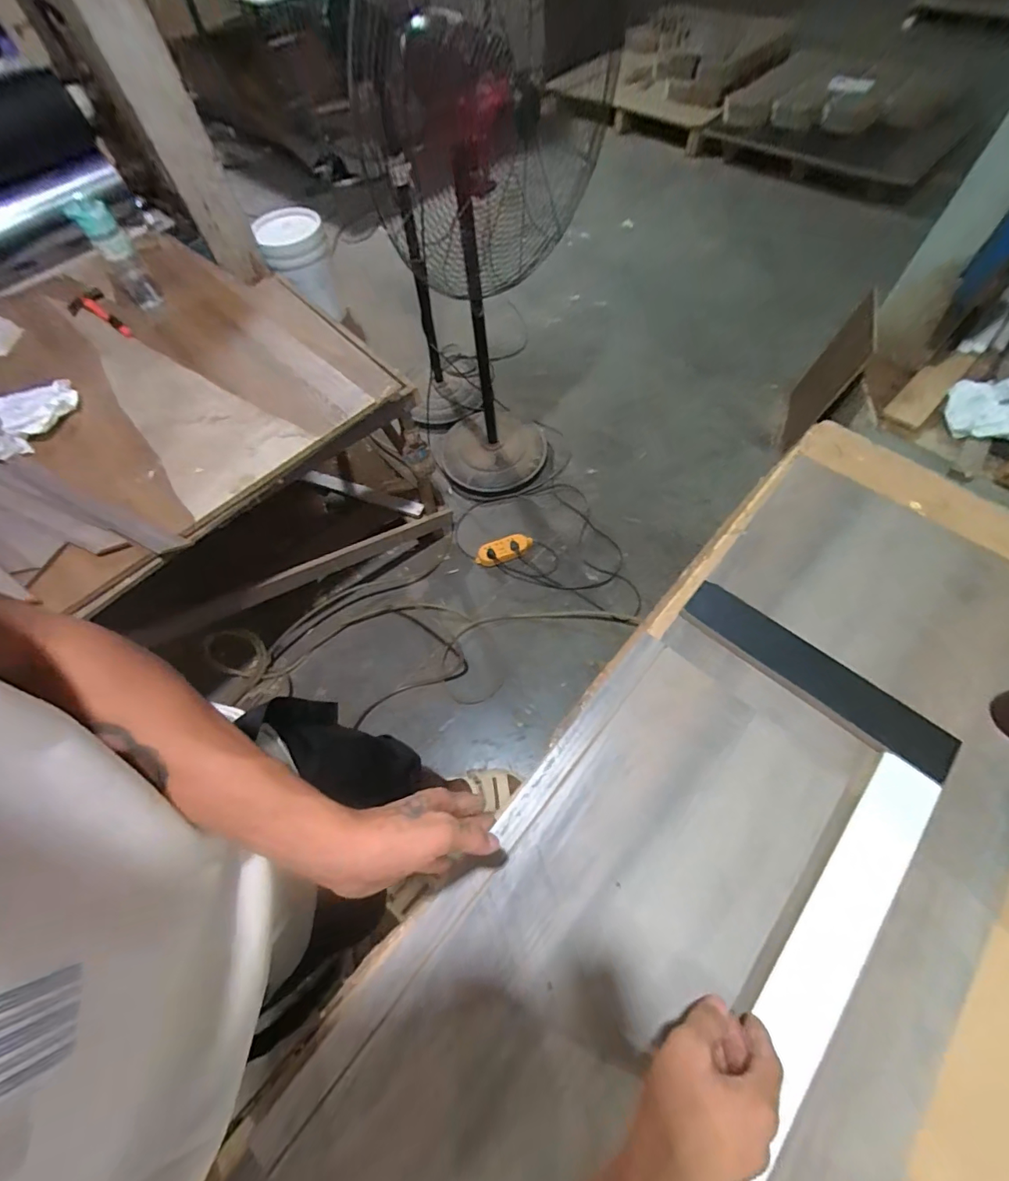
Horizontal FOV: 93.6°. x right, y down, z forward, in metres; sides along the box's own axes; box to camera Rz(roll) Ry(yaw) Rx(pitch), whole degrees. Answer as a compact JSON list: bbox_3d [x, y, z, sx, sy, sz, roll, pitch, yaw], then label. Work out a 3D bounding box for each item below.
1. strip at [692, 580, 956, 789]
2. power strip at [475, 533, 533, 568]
[{"bbox_3d":[0.328,0.084,0.506,0.274,0.013,0.053,38,70,18],"label":"strip"},{"bbox_3d":[0.000,-0.135,1.586,0.199,0.030,0.081,-19,63,-7],"label":"power strip"}]

